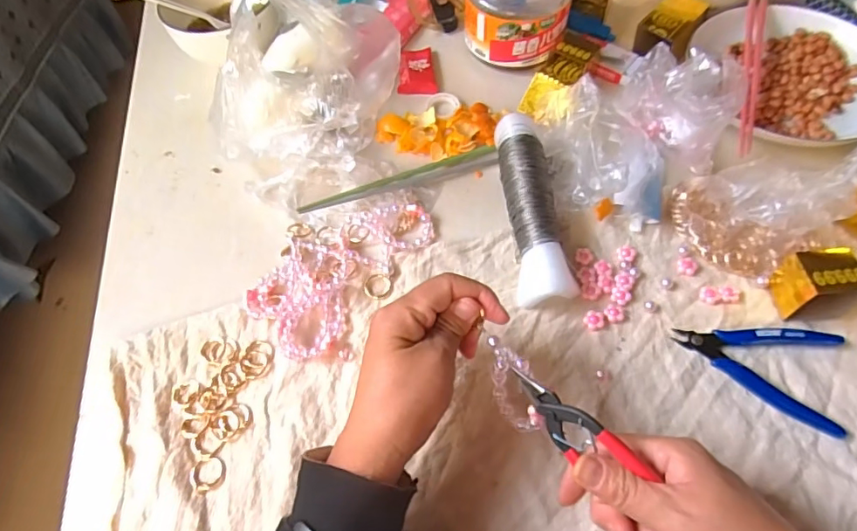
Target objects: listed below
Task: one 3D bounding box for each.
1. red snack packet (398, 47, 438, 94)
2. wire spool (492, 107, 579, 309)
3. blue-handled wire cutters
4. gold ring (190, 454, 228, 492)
[{"bbox_3d":[-0.011,-0.216,0.570,0.041,0.012,0.071,0,58,4],"label":"red snack packet"},{"bbox_3d":[0.092,-0.054,0.450,0.047,0.047,0.179,-5,58,1],"label":"wire spool"},{"bbox_3d":[0.248,0.069,0.384,0.115,0.012,0.075,18,61,14],"label":"blue-handled wire cutters"},{"bbox_3d":[-0.158,0.149,0.370,0.025,0.004,0.025,-2,58,3],"label":"gold ring"}]

